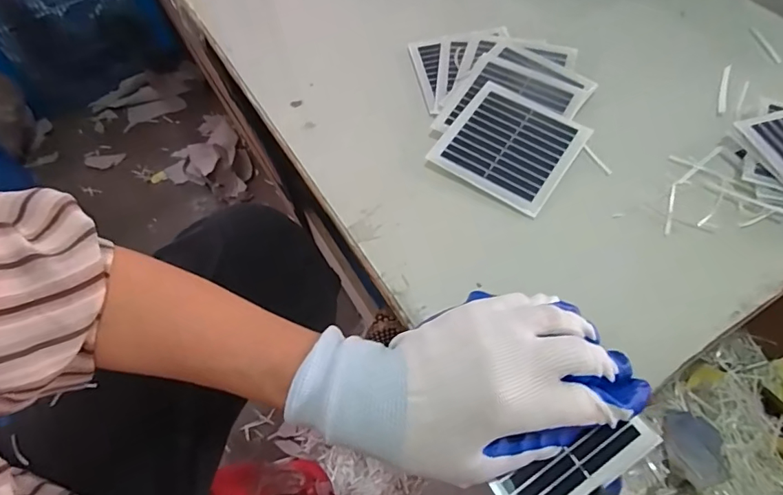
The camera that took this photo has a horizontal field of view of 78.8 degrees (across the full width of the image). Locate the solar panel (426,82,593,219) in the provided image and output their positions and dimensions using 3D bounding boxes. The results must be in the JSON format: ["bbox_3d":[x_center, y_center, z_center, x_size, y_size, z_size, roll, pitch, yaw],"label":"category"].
[{"bbox_3d":[0.092,-0.081,0.372,0.095,0.004,0.092,32,70,17],"label":"solar panel"}]

